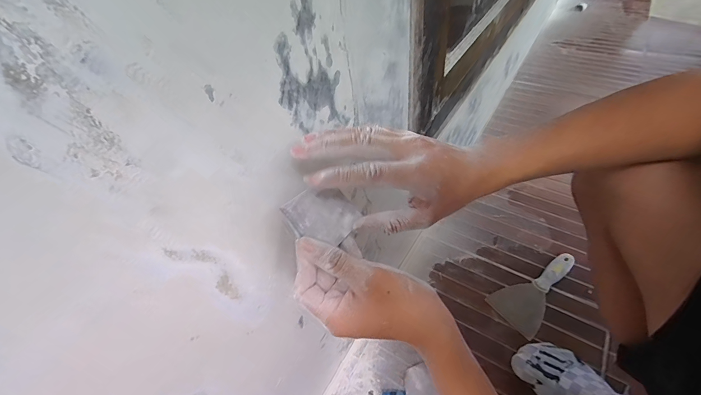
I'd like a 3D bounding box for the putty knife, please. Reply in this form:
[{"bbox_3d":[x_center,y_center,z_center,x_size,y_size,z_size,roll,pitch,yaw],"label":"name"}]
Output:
[{"bbox_3d":[0.381,0.181,0.662,0.200,0.032,0.096,-30,50,-19],"label":"putty knife"}]

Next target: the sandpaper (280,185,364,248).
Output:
[{"bbox_3d":[-0.023,0.015,0.282,0.057,0.004,0.051,-39,93,-31],"label":"sandpaper"}]

